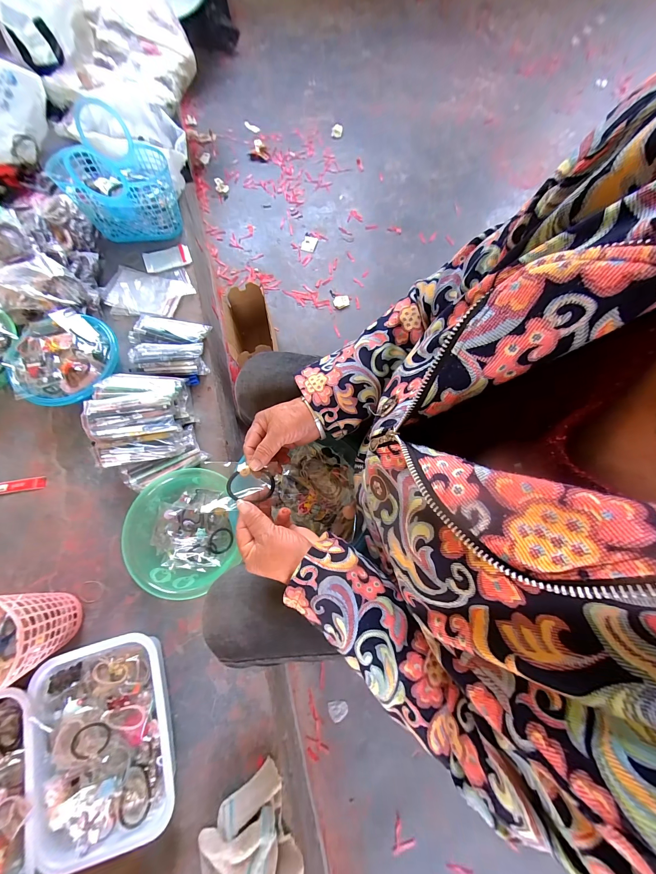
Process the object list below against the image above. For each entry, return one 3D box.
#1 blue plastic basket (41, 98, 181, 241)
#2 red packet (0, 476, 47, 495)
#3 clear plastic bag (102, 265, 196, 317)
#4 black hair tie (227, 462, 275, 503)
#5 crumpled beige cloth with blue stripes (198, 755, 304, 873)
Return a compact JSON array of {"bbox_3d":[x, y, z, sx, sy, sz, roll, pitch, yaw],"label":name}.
[{"bbox_3d":[-0.555,-0.670,0.768,0.270,0.202,0.182,-15,75,-5],"label":"blue plastic basket"},{"bbox_3d":[-0.719,0.113,0.646,0.172,0.004,0.028,-9,74,-3],"label":"red packet"},{"bbox_3d":[-0.490,-0.399,0.800,0.225,0.022,0.160,1,74,0],"label":"clear plastic bag"},{"bbox_3d":[-0.094,0.060,0.358,0.055,0.009,0.044,26,60,-20],"label":"black hair tie"},{"bbox_3d":[-0.137,0.682,0.469,0.158,0.054,0.180,-18,75,-6],"label":"crumpled beige cloth with blue stripes"}]

